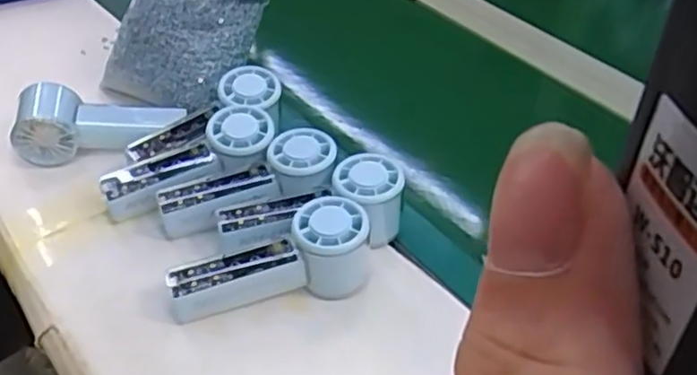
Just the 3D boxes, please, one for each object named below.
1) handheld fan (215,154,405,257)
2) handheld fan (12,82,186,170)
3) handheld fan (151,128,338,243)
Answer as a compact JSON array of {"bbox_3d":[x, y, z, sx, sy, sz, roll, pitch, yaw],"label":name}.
[{"bbox_3d":[-0.031,0.023,0.544,0.141,0.069,0.056,-12,43,-20],"label":"handheld fan"},{"bbox_3d":[-0.229,-0.059,0.636,0.144,0.054,0.059,-1,41,-8],"label":"handheld fan"},{"bbox_3d":[-0.082,-0.002,0.564,0.150,0.033,0.056,-22,45,-3],"label":"handheld fan"}]

